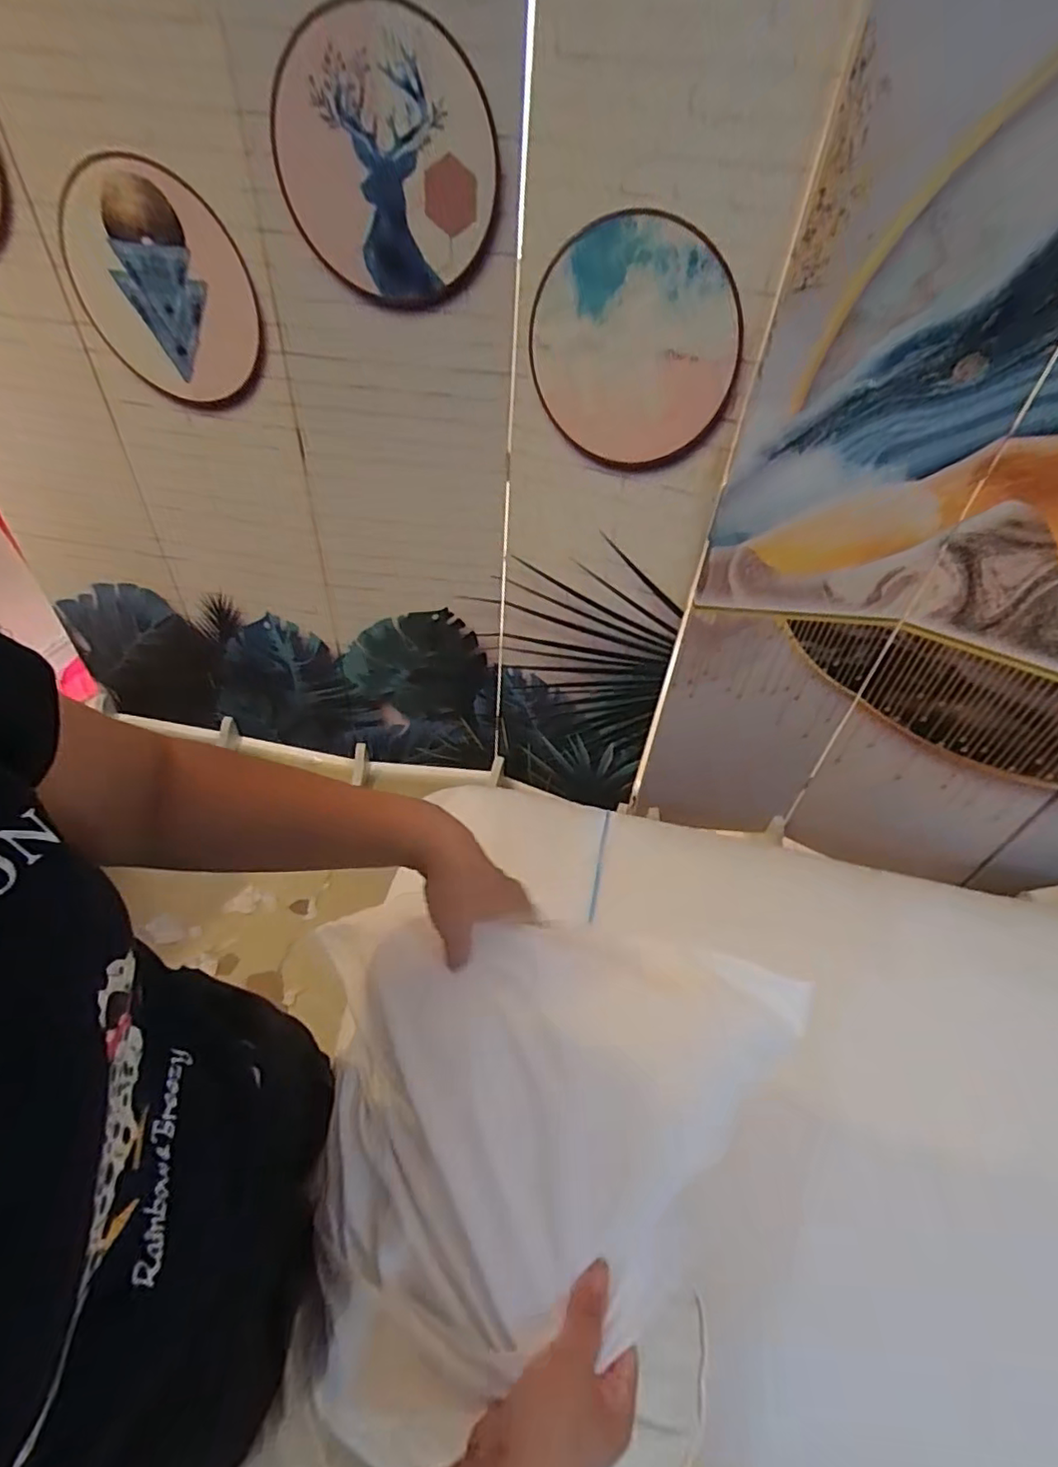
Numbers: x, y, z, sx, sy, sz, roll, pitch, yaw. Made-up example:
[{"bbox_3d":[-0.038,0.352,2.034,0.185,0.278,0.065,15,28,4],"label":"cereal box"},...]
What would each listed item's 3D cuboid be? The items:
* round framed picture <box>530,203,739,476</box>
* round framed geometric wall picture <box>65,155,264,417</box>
[{"bbox_3d":[0.165,-0.605,0.987,0.328,0.344,0.055,2,38,35],"label":"round framed picture"},{"bbox_3d":[-0.557,-0.678,0.958,0.261,0.303,0.029,6,46,1],"label":"round framed geometric wall picture"}]

